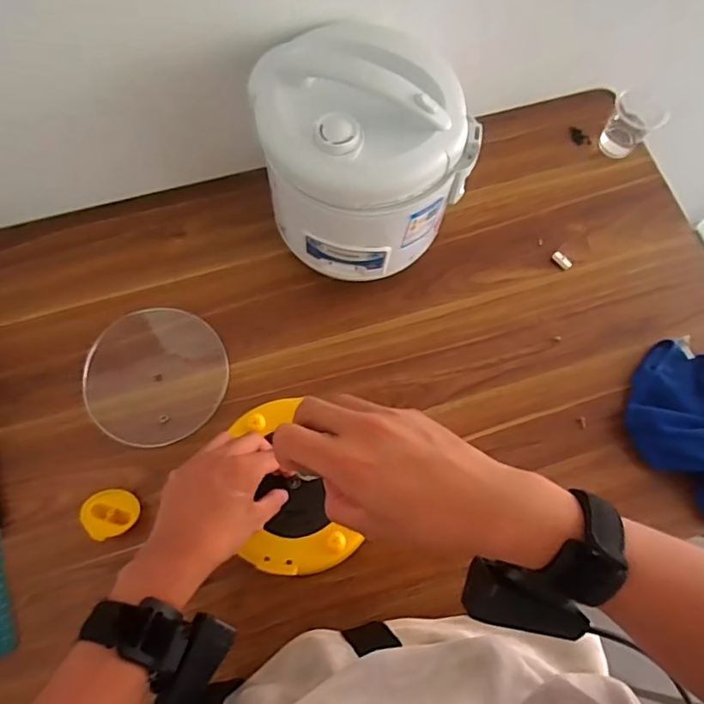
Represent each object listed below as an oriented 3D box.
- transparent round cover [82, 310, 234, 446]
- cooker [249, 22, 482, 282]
[{"bbox_3d":[-0.223,0.027,0.626,0.155,0.015,0.150,0,79,-1],"label":"transparent round cover"},{"bbox_3d":[0.010,-0.209,0.596,0.203,0.180,0.195,-20,73,-9],"label":"cooker"}]

